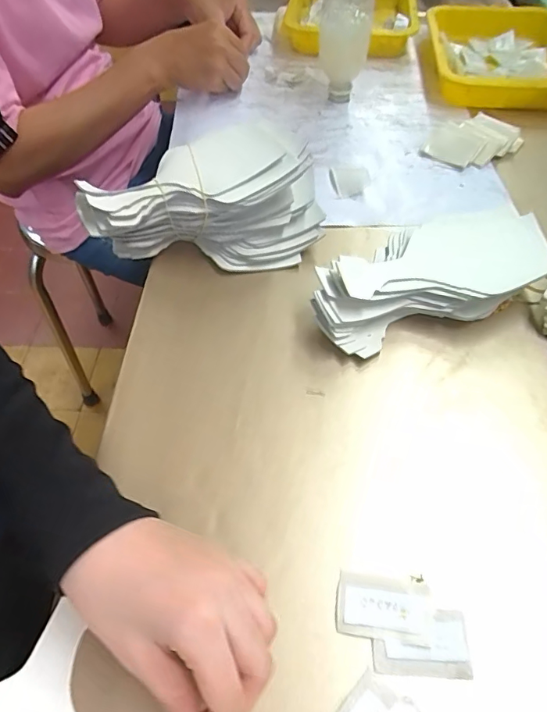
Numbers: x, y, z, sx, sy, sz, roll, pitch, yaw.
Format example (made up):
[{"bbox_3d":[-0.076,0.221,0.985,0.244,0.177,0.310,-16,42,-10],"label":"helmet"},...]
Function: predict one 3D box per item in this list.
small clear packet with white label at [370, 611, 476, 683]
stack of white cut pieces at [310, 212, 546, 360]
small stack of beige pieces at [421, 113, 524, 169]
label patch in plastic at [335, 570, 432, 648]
[{"bbox_3d":[0.084,0.165,0.280,0.053,0.004,0.033,1,53,4],"label":"small clear packet with white label"},{"bbox_3d":[0.133,-0.069,0.425,0.206,0.052,0.105,-13,53,-7],"label":"stack of white cut pieces"},{"bbox_3d":[0.232,-0.249,0.563,0.094,0.022,0.083,22,57,19],"label":"small stack of beige pieces"},{"bbox_3d":[0.065,0.150,0.289,0.055,0.006,0.034,8,53,9],"label":"label patch in plastic"}]

